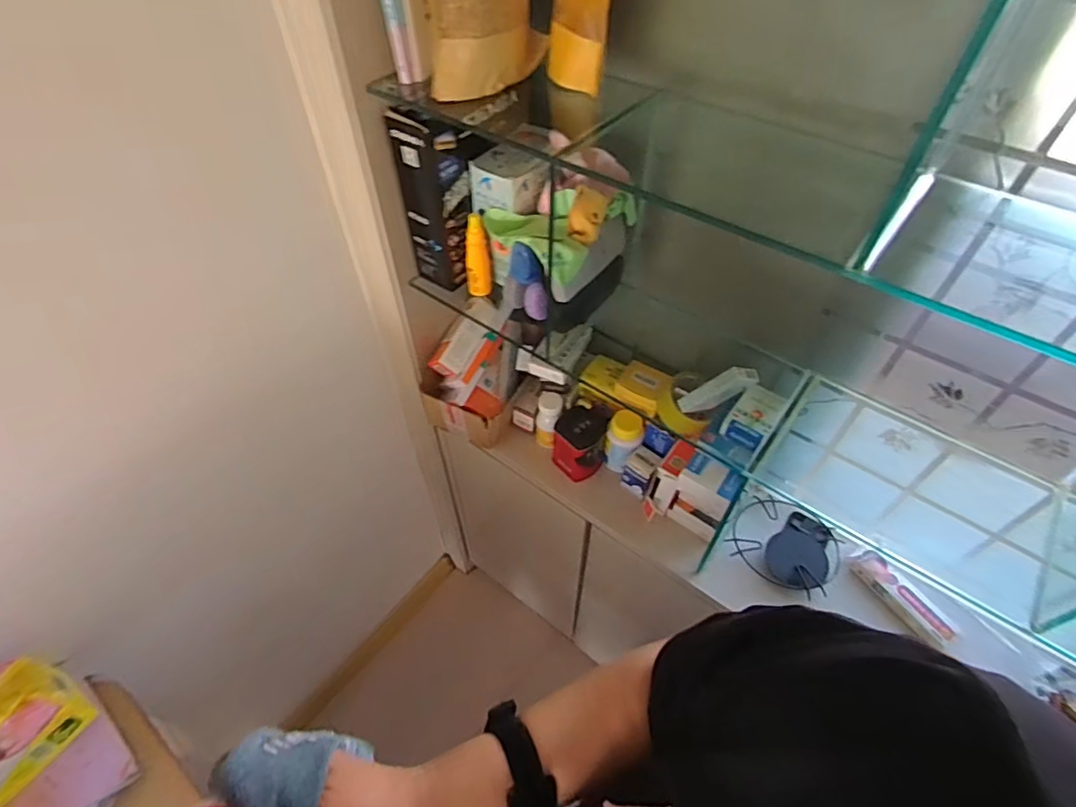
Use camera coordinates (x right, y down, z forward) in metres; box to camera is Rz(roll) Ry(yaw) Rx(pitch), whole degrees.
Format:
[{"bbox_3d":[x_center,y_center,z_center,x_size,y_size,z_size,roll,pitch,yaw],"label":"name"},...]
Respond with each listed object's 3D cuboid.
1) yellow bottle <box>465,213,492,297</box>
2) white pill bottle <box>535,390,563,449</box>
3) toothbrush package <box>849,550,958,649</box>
[{"bbox_3d":[-0.086,-0.209,0.792,0.034,0.118,0.026,1,51,0],"label":"yellow bottle"},{"bbox_3d":[0.019,0.028,0.960,0.041,0.103,0.054,6,51,4],"label":"white pill bottle"},{"bbox_3d":[0.533,0.282,0.814,0.038,0.030,0.152,-24,55,-19],"label":"toothbrush package"}]

